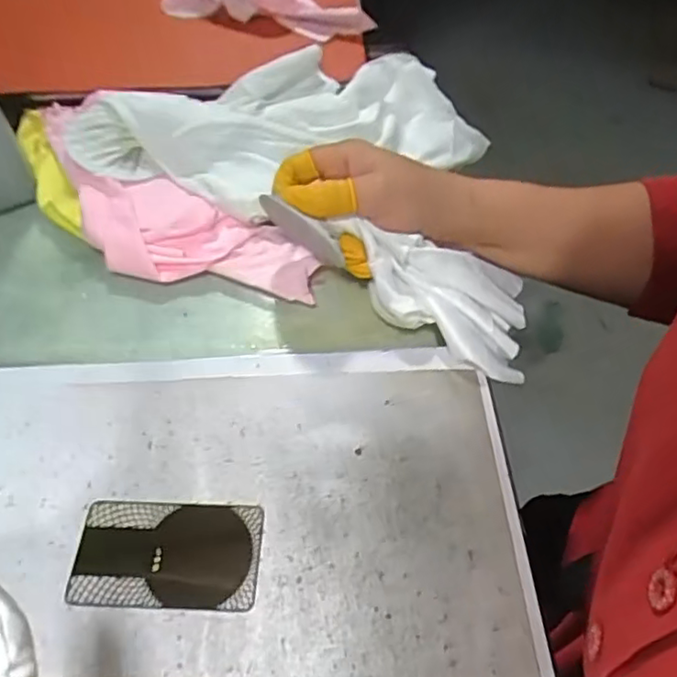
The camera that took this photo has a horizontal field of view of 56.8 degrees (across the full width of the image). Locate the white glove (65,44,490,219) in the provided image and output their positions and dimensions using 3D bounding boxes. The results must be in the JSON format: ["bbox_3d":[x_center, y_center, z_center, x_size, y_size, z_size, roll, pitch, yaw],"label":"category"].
[{"bbox_3d":[-0.035,-0.145,0.443,0.284,0.055,0.120,-19,55,-12],"label":"white glove"}]

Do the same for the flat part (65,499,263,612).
[{"bbox_3d":[-0.081,0.100,0.295,0.085,0.004,0.049,1,53,2],"label":"flat part"}]

